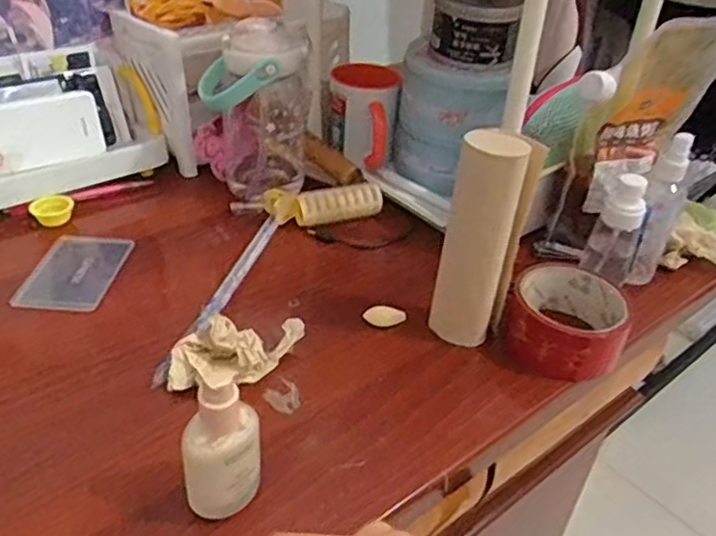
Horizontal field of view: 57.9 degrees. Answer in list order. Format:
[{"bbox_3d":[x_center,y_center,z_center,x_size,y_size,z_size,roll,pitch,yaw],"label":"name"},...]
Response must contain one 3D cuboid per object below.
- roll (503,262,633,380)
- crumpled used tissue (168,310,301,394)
[{"bbox_3d":[0.165,0.042,0.512,0.088,0.047,0.088,18,38,19],"label":"roll"},{"bbox_3d":[-0.086,0.060,0.467,0.098,0.037,0.045,-8,37,-16],"label":"crumpled used tissue"}]

